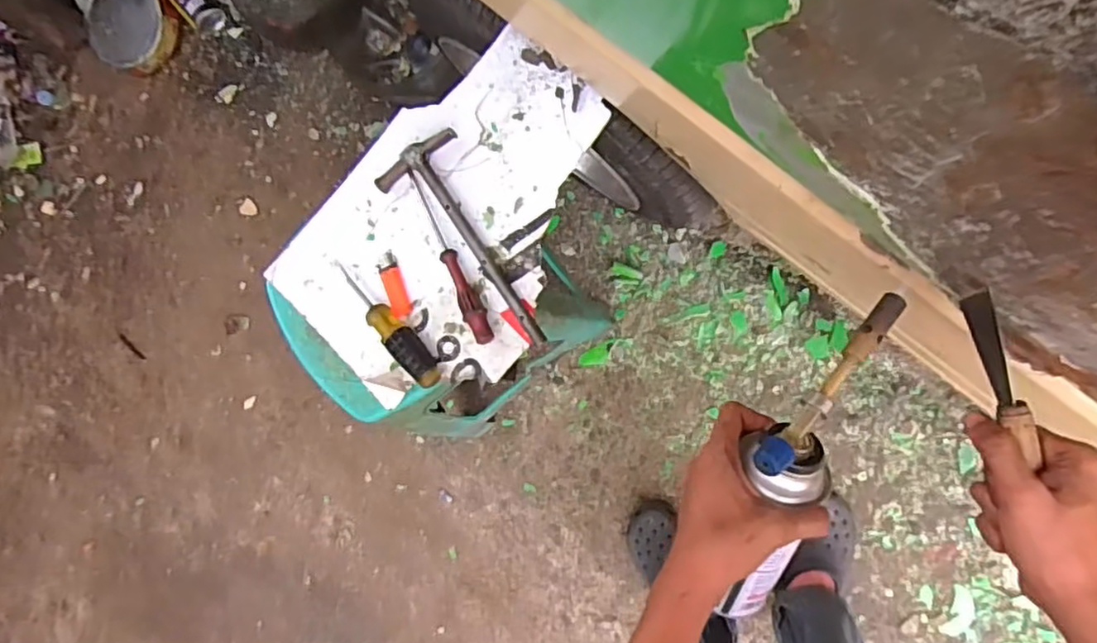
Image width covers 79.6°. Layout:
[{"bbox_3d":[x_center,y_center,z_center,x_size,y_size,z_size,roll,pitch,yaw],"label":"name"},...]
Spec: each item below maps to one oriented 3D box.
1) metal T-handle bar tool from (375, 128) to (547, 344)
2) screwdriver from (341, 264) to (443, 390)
[{"bbox_3d":[-0.085,-0.079,0.706,0.097,0.018,0.251,-32,82,12],"label":"metal T-handle bar tool"},{"bbox_3d":[-0.179,0.002,0.724,0.028,0.039,0.171,-44,80,10],"label":"screwdriver"}]

